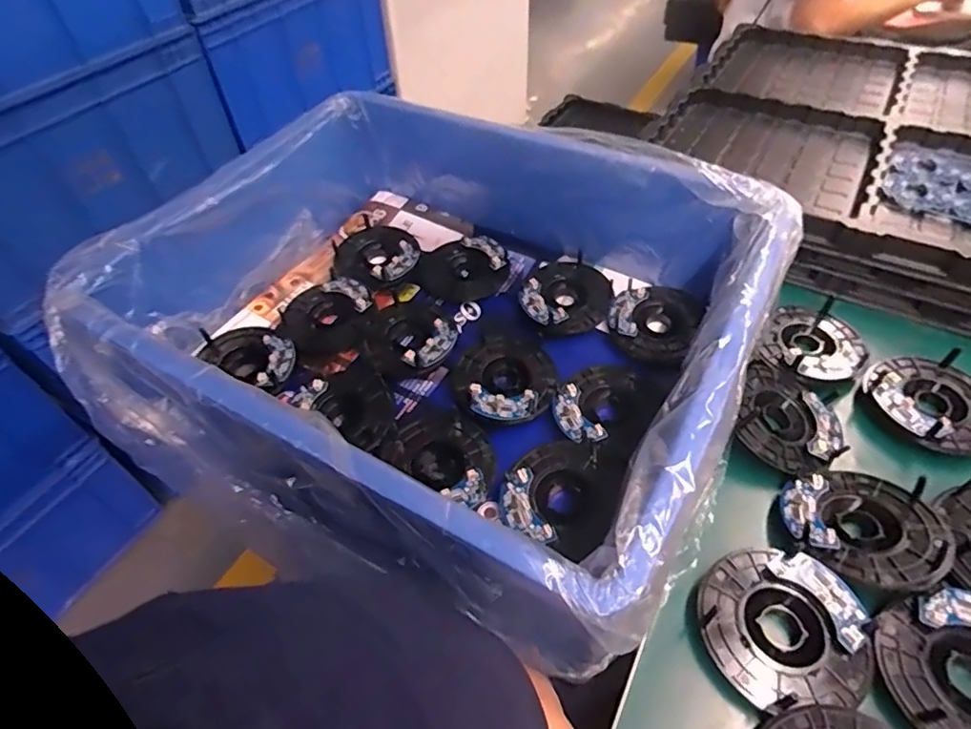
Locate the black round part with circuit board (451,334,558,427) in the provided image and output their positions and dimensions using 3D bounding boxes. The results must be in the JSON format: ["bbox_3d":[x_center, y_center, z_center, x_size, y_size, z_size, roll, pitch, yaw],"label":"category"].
[{"bbox_3d":[0.019,0.008,0.522,0.095,0.013,0.105,0,49,4],"label":"black round part with circuit board"}]

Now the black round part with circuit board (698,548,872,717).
[{"bbox_3d":[0.194,0.167,0.349,0.096,0.016,0.092,-2,48,2],"label":"black round part with circuit board"}]

